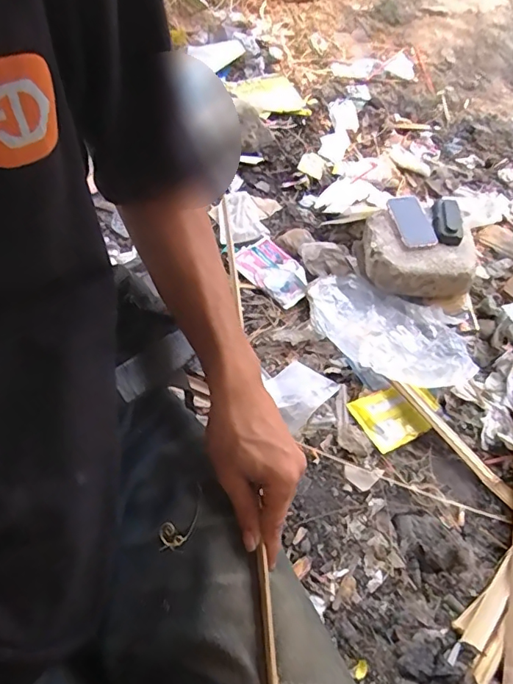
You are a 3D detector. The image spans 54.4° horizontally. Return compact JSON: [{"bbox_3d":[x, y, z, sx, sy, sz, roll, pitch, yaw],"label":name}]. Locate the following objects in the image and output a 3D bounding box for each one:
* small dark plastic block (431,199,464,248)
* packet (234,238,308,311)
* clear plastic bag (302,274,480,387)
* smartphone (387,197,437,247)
[{"bbox_3d":[0.381,-0.242,0.992,0.051,0.031,0.121,11,57,1],"label":"small dark plastic block"},{"bbox_3d":[0.033,-0.144,1.006,0.101,0.018,0.167,-35,67,-24],"label":"packet"},{"bbox_3d":[0.247,-0.026,0.934,0.195,0.032,0.312,-36,67,-24],"label":"clear plastic bag"},{"bbox_3d":[0.306,-0.242,0.995,0.064,0.014,0.132,-11,56,3],"label":"smartphone"}]

